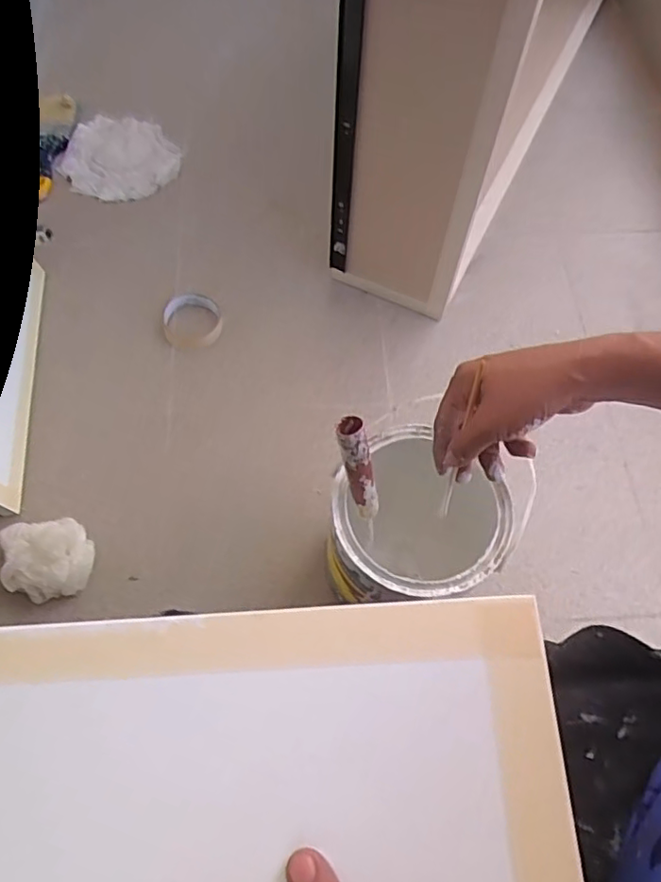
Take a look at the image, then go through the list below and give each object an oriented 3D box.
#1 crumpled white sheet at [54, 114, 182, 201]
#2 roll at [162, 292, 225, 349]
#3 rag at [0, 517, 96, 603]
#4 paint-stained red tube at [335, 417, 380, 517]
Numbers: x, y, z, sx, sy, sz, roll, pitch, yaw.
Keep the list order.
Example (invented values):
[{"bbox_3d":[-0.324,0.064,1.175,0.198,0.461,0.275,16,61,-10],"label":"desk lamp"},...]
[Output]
[{"bbox_3d":[-0.350,-0.472,1.007,0.178,0.025,0.176,15,64,6],"label":"crumpled white sheet"},{"bbox_3d":[-0.197,-0.177,0.864,0.079,0.020,0.087,4,63,0],"label":"roll"},{"bbox_3d":[-0.320,0.131,0.681,0.098,0.063,0.091,-21,66,-12],"label":"rag"},{"bbox_3d":[0.026,0.028,0.540,0.024,0.112,0.026,-8,43,8],"label":"paint-stained red tube"}]

